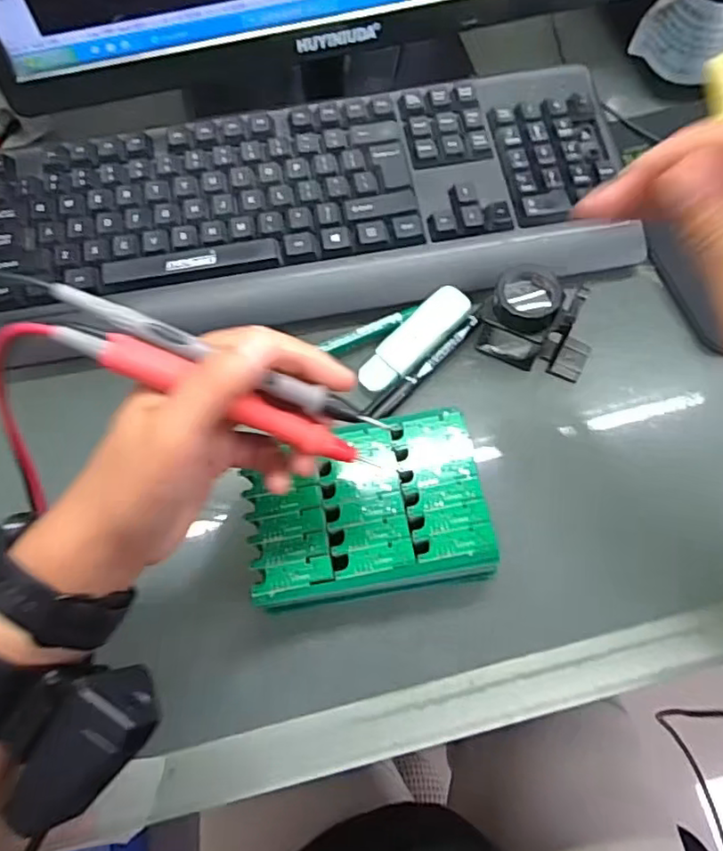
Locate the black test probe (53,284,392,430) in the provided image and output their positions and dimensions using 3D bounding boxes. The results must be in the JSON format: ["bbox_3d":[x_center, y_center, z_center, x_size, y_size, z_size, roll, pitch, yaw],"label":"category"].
[{"bbox_3d":[-0.054,-0.025,0.248,0.140,0.009,0.011,23,69,-14],"label":"black test probe"}]

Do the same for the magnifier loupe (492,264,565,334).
[{"bbox_3d":[0.099,-0.075,0.362,0.038,0.024,0.031,6,69,3],"label":"magnifier loupe"}]

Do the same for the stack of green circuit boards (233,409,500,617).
[{"bbox_3d":[0.003,0.049,0.343,0.126,0.034,0.092,-10,69,-3],"label":"stack of green circuit boards"}]

